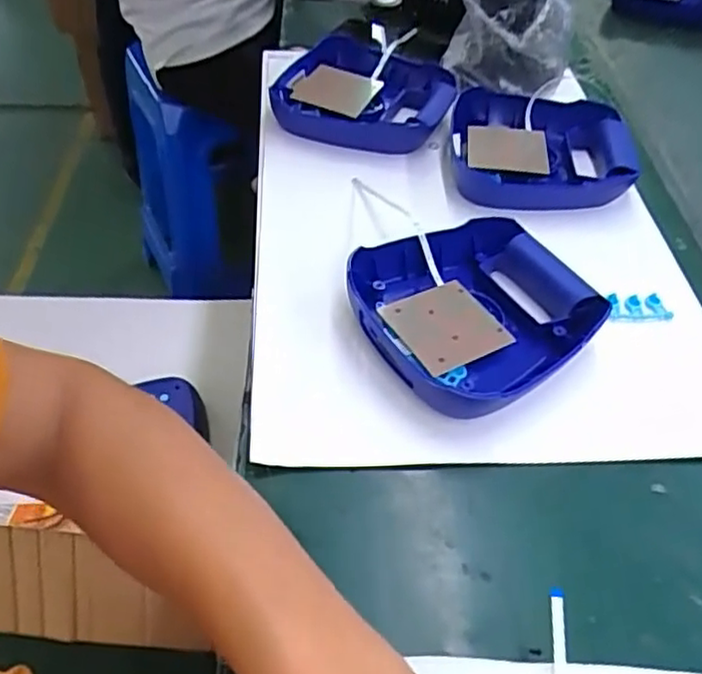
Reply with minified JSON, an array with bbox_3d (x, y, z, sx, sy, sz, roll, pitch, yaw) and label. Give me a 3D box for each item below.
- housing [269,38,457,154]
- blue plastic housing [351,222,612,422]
[{"bbox_3d":[0.015,-0.286,0.763,0.191,0.076,0.181,2,47,-2],"label":"housing"},{"bbox_3d":[0.095,-0.022,0.536,0.176,0.045,0.168,-30,56,-27],"label":"blue plastic housing"}]

